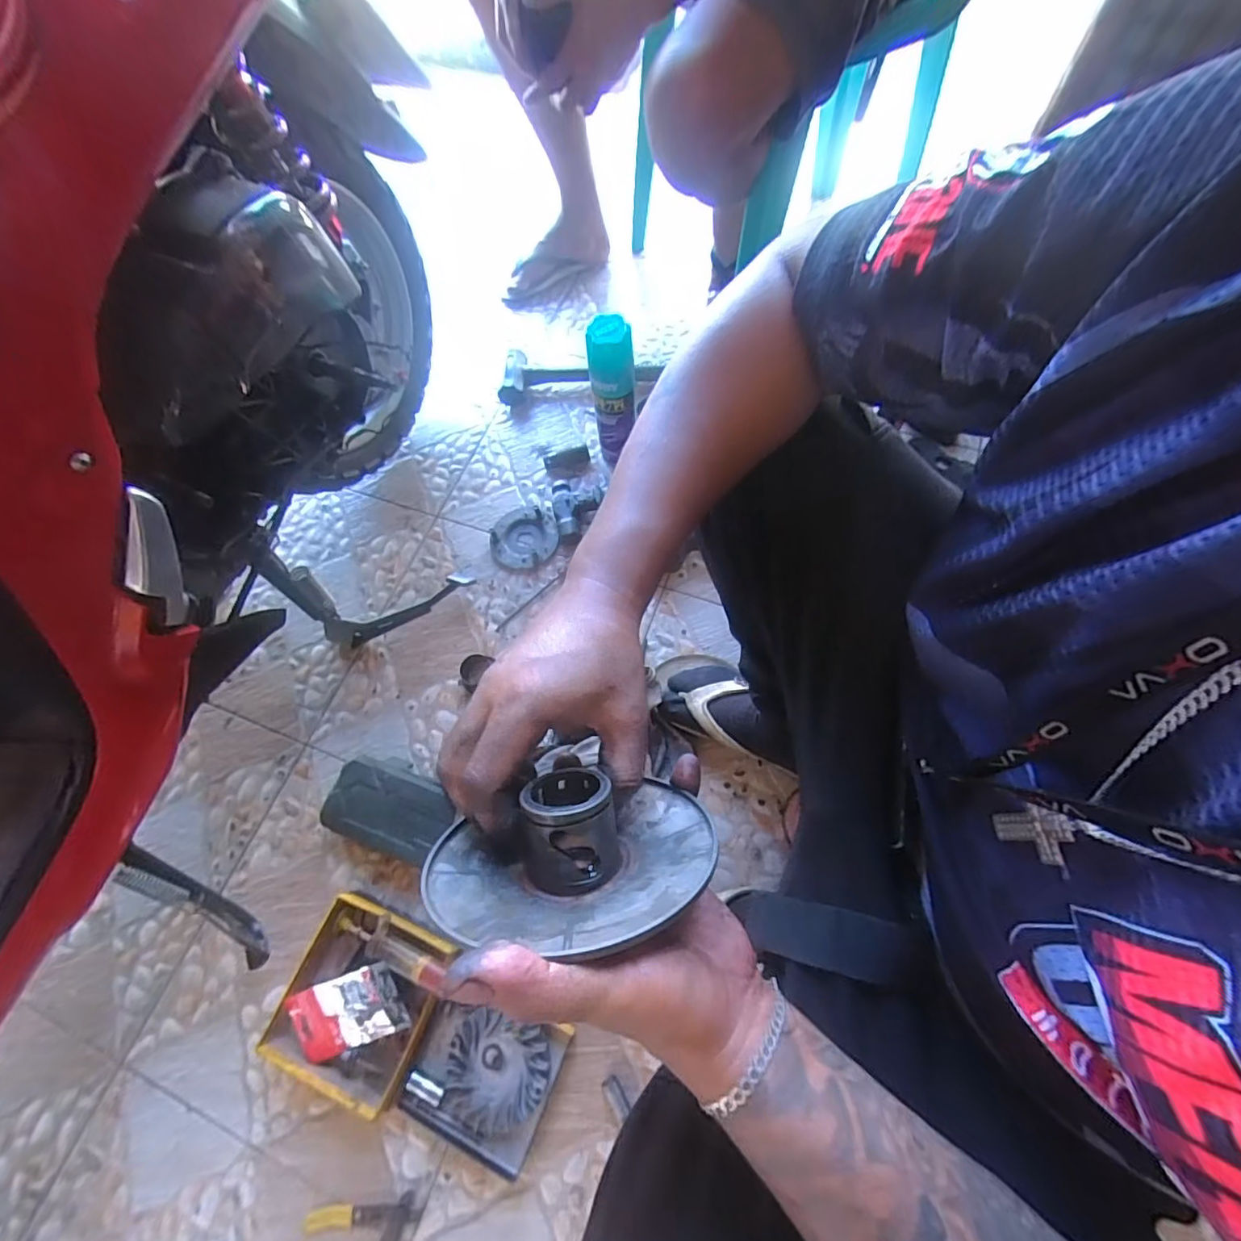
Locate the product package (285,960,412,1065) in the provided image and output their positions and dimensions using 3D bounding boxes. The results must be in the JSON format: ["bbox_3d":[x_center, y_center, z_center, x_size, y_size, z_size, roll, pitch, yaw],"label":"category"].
[{"bbox_3d":[-0.319,0.453,0.631,0.132,0.007,0.087,-19,96,1],"label":"product package"}]

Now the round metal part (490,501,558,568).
[{"bbox_3d":[-0.157,-0.142,0.899,0.108,0.022,0.119,-5,68,1],"label":"round metal part"}]

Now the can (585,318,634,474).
[{"bbox_3d":[-0.008,-0.338,0.853,0.065,0.266,0.058,2,69,5],"label":"can"}]

